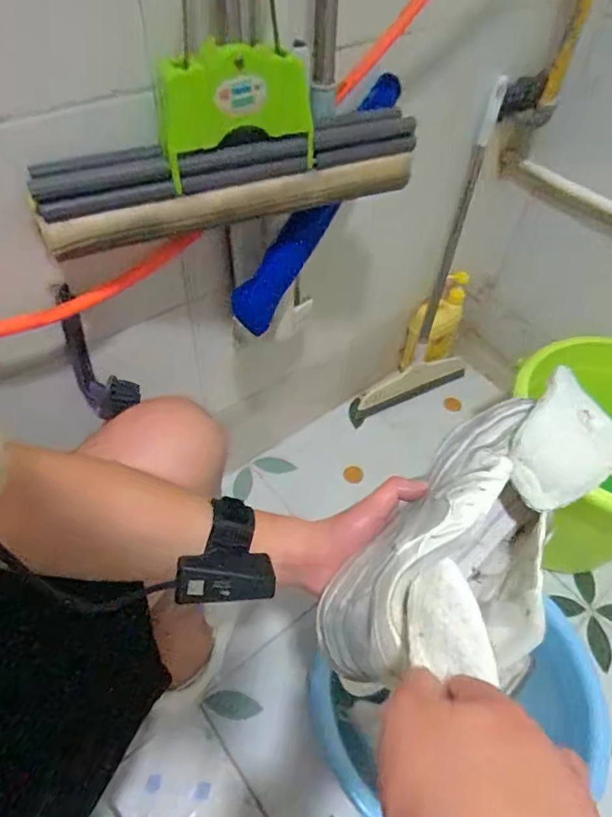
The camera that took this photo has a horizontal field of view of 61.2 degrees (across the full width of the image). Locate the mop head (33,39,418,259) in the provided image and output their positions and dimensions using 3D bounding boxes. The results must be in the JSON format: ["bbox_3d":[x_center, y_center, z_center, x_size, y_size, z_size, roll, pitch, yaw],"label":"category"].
[{"bbox_3d":[-0.063,-0.238,0.463,0.358,0.137,0.047,-15,53,-16],"label":"mop head"}]

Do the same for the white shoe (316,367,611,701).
[{"bbox_3d":[0.137,0.092,0.404,0.297,0.123,0.121,-40,62,-14],"label":"white shoe"}]

